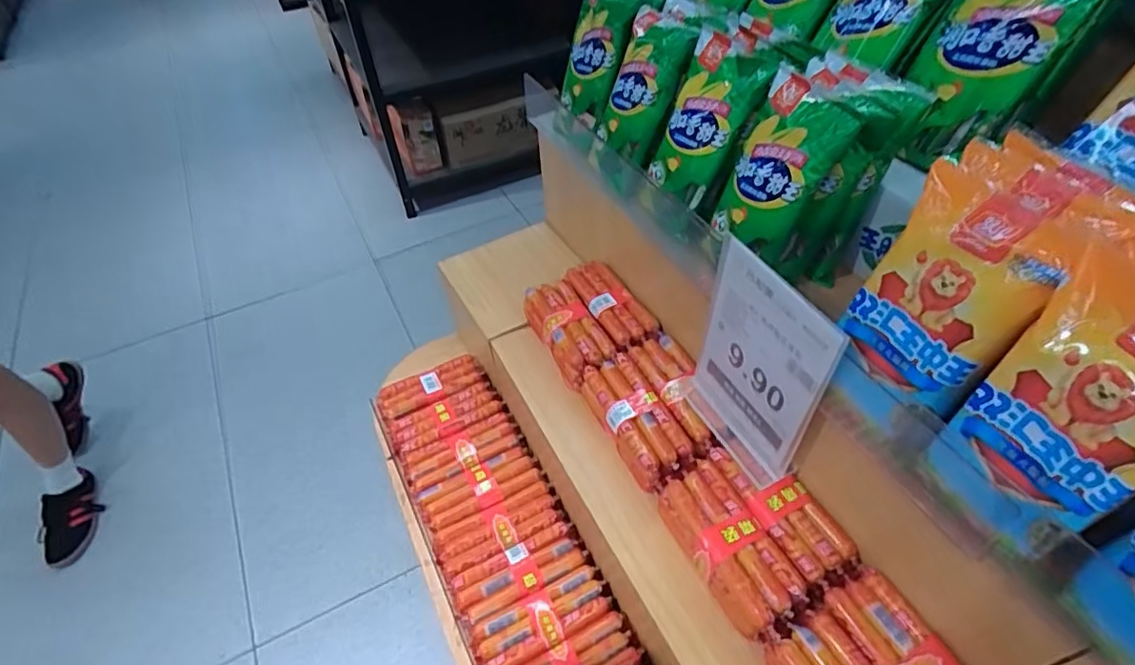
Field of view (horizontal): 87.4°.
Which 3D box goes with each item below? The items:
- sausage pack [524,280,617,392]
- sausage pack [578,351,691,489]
[{"bbox_3d":[-0.002,-0.008,0.816,0.069,0.048,0.174,-21,50,-15],"label":"sausage pack"},{"bbox_3d":[0.080,0.097,0.706,0.068,0.045,0.167,-20,50,-14],"label":"sausage pack"}]

